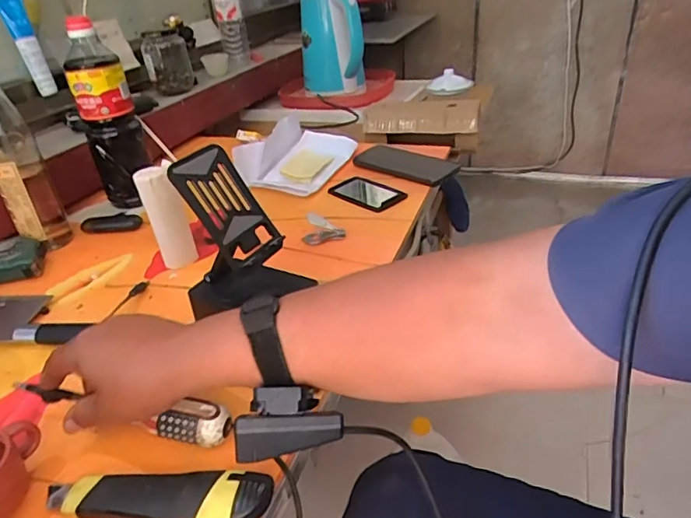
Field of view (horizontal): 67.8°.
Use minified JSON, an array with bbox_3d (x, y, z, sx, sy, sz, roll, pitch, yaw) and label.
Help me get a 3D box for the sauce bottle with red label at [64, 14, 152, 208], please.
[{"bbox_3d":[-0.348,-0.203,0.758,0.079,0.252,0.068,-17,34,-20],"label":"sauce bottle with red label"}]

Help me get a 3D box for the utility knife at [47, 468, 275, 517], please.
[{"bbox_3d":[-0.131,0.165,0.352,0.159,0.021,0.038,-1,31,4],"label":"utility knife"}]

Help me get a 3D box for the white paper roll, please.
[{"bbox_3d":[-0.214,-0.051,0.619,0.048,0.123,0.050,-14,32,-17],"label":"white paper roll"}]

